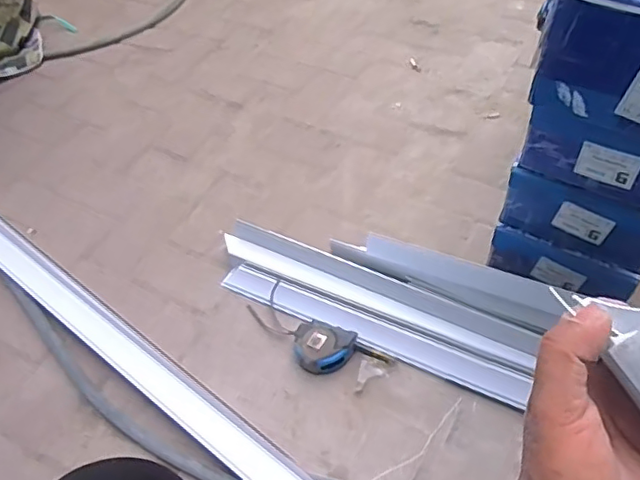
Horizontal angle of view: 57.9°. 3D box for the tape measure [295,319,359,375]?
[{"bbox_3d":[0.005,0.174,0.926,0.104,0.039,0.081,16,54,19],"label":"tape measure"}]

